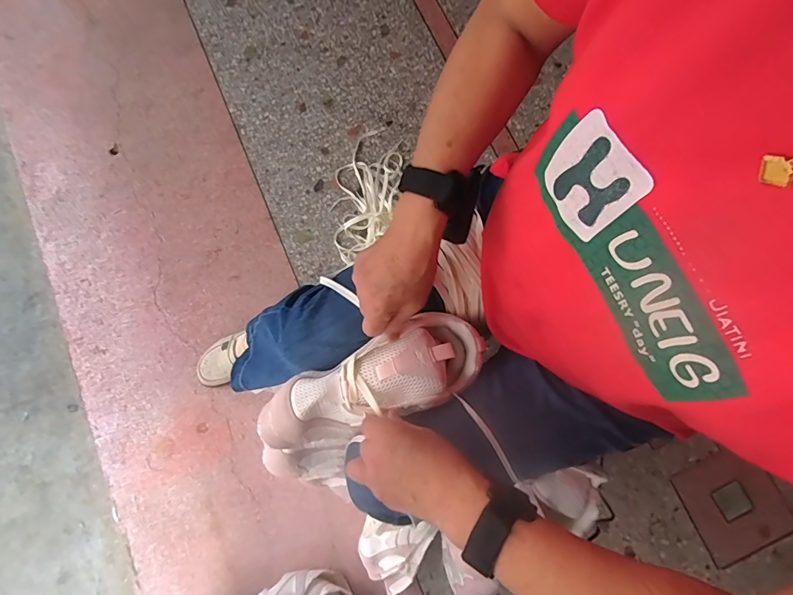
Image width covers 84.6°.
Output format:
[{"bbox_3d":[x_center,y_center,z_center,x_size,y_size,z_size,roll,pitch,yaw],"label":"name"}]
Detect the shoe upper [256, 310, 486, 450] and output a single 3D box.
[{"bbox_3d":[-0.031,0.092,0.471,0.254,0.064,0.087,-21,79,-2],"label":"shoe upper"}]

